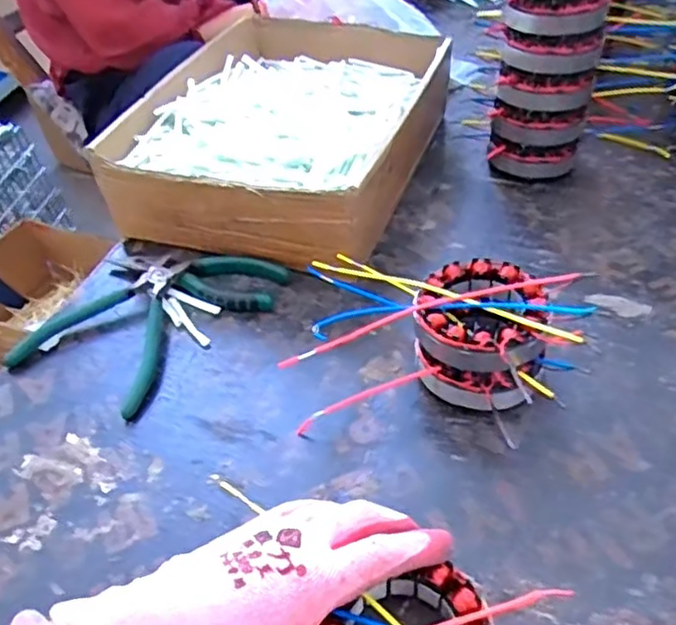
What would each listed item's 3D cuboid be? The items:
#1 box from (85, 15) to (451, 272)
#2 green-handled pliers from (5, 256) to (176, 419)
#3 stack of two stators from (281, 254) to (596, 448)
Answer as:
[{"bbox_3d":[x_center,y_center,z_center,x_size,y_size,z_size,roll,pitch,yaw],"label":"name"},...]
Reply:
[{"bbox_3d":[-0.036,-0.191,0.653,0.244,0.086,0.352,11,46,18],"label":"box"},{"bbox_3d":[-0.174,0.009,0.515,0.122,0.024,0.126,15,48,22],"label":"green-handled pliers"},{"bbox_3d":[0.063,0.008,0.460,0.190,0.064,0.138,0,44,7],"label":"stack of two stators"}]

